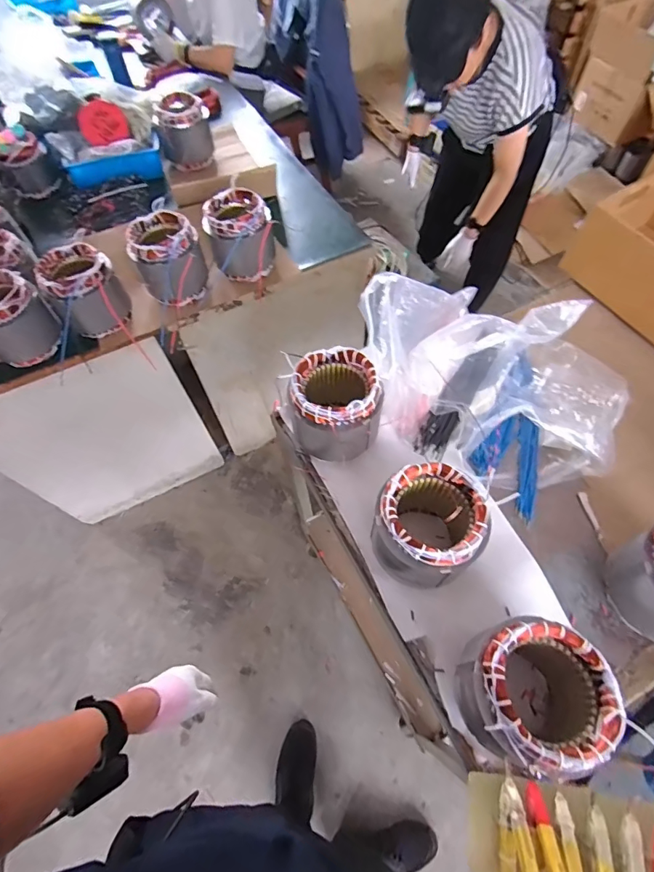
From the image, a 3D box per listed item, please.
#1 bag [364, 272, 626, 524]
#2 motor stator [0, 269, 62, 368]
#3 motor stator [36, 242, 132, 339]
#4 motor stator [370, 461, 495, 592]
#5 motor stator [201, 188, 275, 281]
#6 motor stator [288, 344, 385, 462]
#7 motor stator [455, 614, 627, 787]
[{"bbox_3d":[0.306,-0.129,0.754,0.424,0.245,0.364,31,65,19],"label":"bag"},{"bbox_3d":[-0.698,-0.257,0.979,0.171,0.155,0.150,39,68,22],"label":"motor stator"},{"bbox_3d":[-0.546,-0.330,1.000,0.148,0.150,0.144,-31,63,-15],"label":"motor stator"},{"bbox_3d":[0.149,0.136,0.645,0.149,0.171,0.139,-1,59,2],"label":"motor stator"},{"bbox_3d":[-0.210,-0.481,1.085,0.153,0.173,0.165,-1,59,2],"label":"motor stator"},{"bbox_3d":[0.019,-0.053,0.745,0.137,0.140,0.134,-1,59,2],"label":"motor stator"},{"bbox_3d":[0.246,0.313,0.536,0.144,0.161,0.148,18,62,13],"label":"motor stator"}]

